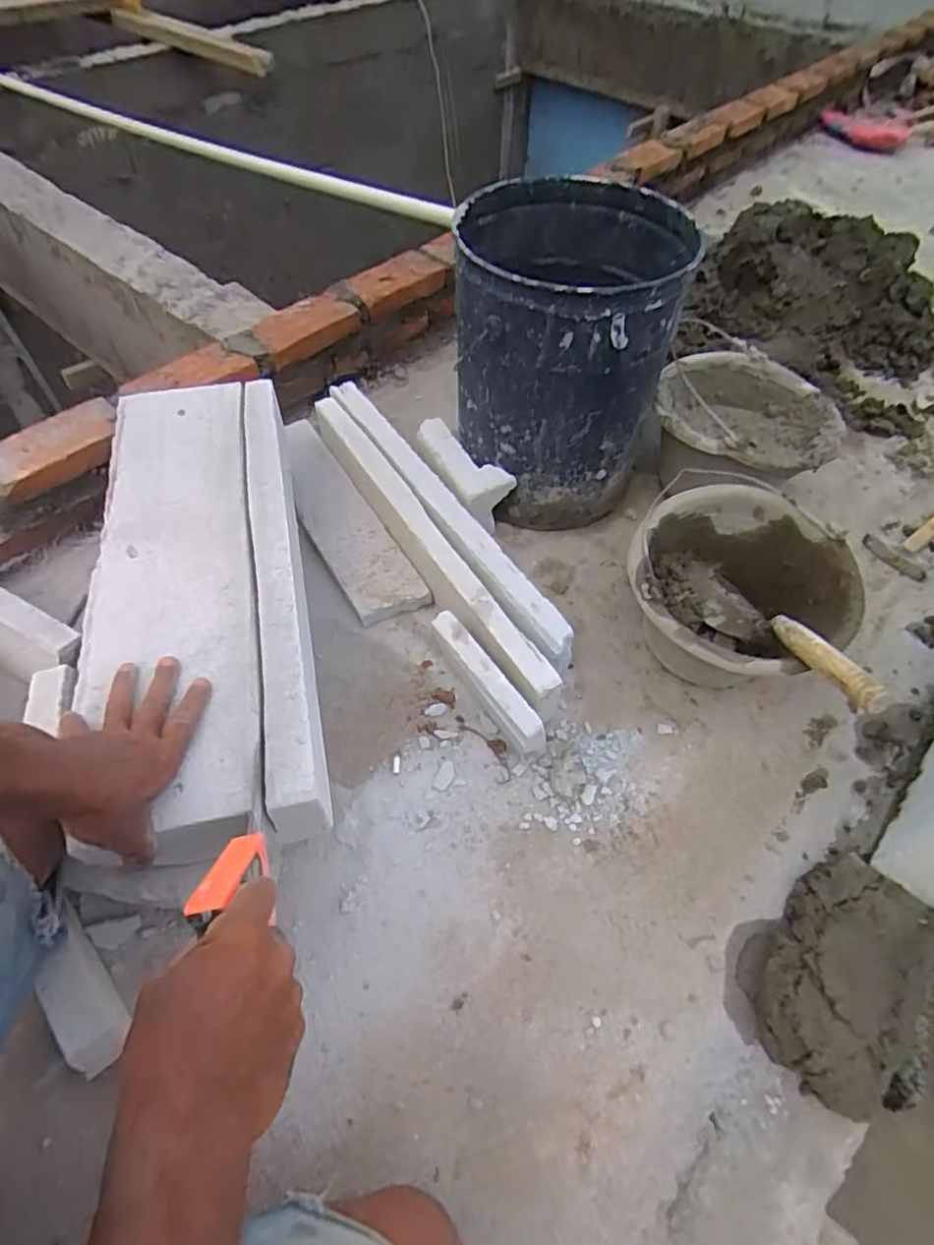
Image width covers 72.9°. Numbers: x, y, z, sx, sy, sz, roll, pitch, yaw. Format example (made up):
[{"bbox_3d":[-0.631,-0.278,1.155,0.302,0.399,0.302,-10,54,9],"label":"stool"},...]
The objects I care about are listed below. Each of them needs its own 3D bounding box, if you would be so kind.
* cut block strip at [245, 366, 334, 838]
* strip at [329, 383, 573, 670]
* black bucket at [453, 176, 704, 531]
[{"bbox_3d":[-0.209,-0.064,0.705,0.055,0.082,0.594,-10,56,-9],"label":"cut block strip"},{"bbox_3d":[-0.039,-0.167,0.873,0.057,0.036,0.565,-27,60,-20],"label":"strip"},{"bbox_3d":[0.127,-0.365,0.888,0.279,0.345,0.285,8,56,4],"label":"black bucket"}]

